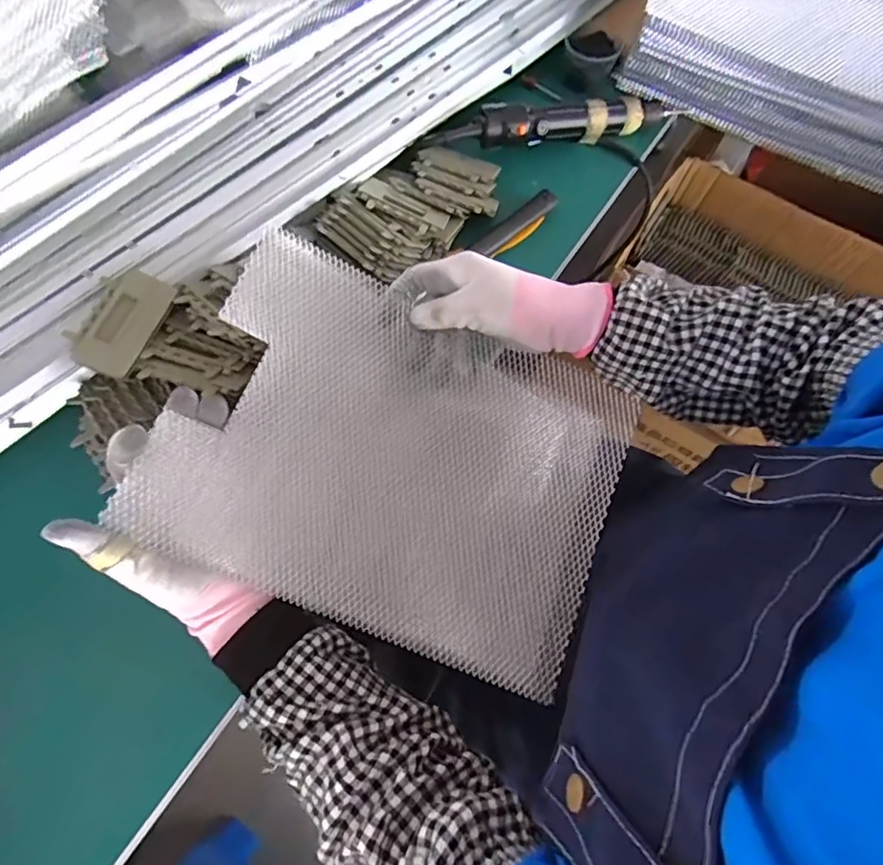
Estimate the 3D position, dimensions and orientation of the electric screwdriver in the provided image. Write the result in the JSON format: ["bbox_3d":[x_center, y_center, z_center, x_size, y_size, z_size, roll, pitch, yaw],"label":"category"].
[{"bbox_3d":[0.126,-0.337,0.580,0.282,0.032,0.040,-9,70,-6],"label":"electric screwdriver"}]

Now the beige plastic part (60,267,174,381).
[{"bbox_3d":[-0.252,-0.086,0.424,0.051,0.024,0.085,20,70,4],"label":"beige plastic part"}]

